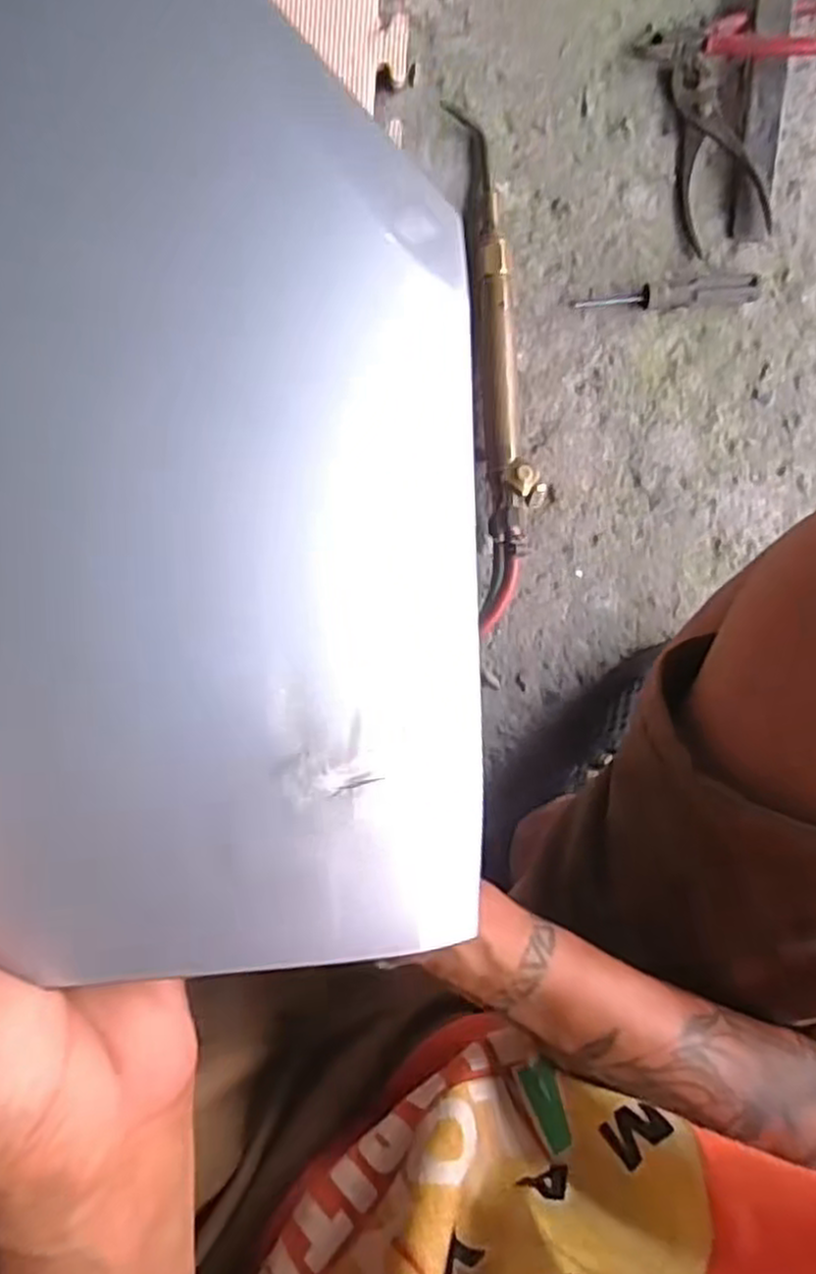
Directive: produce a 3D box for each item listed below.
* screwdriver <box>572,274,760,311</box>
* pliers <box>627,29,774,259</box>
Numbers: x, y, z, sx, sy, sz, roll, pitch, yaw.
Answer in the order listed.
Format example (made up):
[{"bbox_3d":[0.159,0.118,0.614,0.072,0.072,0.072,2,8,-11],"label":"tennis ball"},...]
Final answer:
[{"bbox_3d":[0.206,-0.270,0.600,0.143,0.019,0.023,-8,92,-2],"label":"screwdriver"},{"bbox_3d":[0.231,-0.396,0.595,0.061,0.020,0.171,-20,93,-2],"label":"pliers"}]

